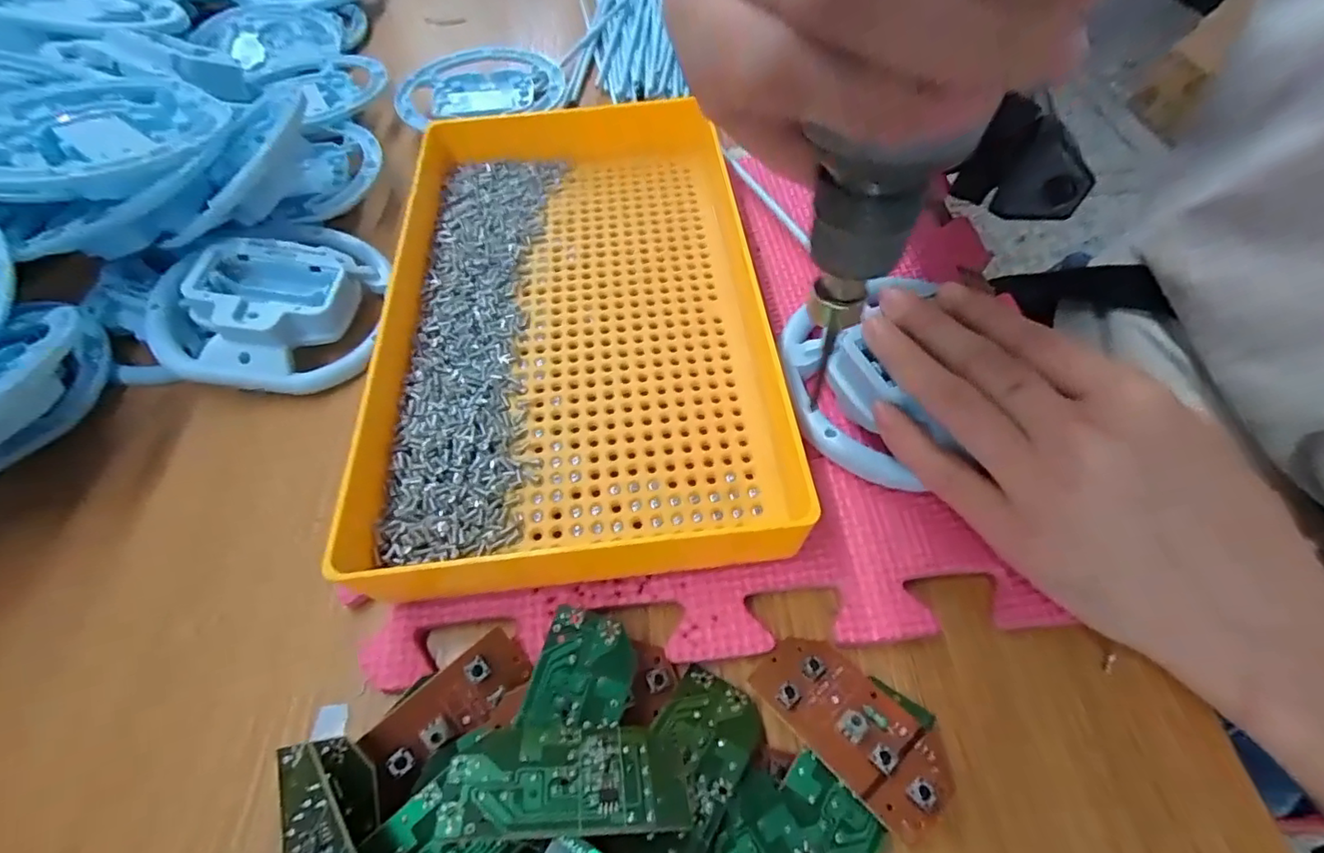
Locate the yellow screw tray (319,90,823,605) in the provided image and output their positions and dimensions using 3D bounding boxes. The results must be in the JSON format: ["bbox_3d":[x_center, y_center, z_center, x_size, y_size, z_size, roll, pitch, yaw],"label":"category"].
[{"bbox_3d":[-0.039,-0.055,0.247,0.163,0.036,0.241,-6,57,-3],"label":"yellow screw tray"}]

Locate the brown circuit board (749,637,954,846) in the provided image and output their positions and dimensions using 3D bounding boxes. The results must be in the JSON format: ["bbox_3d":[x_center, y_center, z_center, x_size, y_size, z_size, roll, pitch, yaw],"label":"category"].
[{"bbox_3d":[0.057,0.088,0.172,0.029,0.011,0.058,-39,64,-22],"label":"brown circuit board"}]

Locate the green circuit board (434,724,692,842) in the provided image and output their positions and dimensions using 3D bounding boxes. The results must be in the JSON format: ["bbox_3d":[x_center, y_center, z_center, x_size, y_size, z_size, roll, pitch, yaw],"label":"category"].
[{"bbox_3d":[-0.024,0.091,0.149,0.060,0.004,0.029,4,22,-7],"label":"green circuit board"}]

